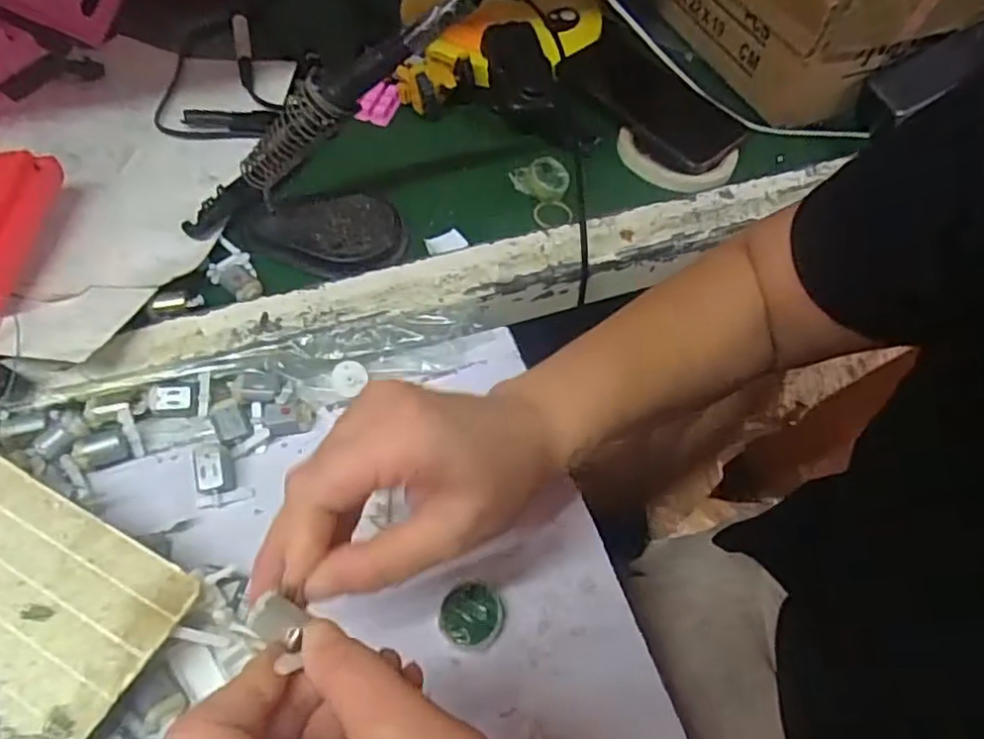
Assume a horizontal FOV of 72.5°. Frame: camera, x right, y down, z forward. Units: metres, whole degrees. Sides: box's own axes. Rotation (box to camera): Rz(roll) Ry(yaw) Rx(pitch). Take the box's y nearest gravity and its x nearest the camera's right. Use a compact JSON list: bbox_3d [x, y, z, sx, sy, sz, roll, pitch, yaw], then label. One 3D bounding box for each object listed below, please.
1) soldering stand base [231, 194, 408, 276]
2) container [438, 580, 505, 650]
[{"bbox_3d":[-0.125,-0.103,0.488,0.120,0.008,0.070,0,56,-4],"label":"soldering stand base"},{"bbox_3d":[-0.011,0.130,0.353,0.034,0.019,0.033,2,56,-2],"label":"container"}]

